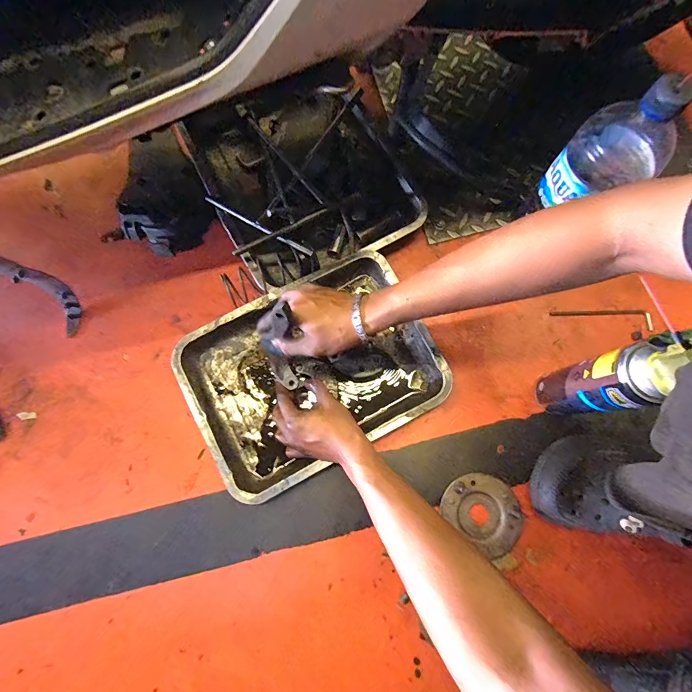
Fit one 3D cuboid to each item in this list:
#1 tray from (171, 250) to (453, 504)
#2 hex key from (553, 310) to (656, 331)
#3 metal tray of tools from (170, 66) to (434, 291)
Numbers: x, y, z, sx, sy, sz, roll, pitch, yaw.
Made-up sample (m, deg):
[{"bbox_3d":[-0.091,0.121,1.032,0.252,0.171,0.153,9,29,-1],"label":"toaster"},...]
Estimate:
[{"bbox_3d":[-0.049,0.037,0.550,0.343,0.057,0.253,-28,77,-5],"label":"tray"},{"bbox_3d":[0.397,-0.048,0.585,0.150,0.013,0.032,7,77,3],"label":"hex key"},{"bbox_3d":[-0.071,-0.284,0.611,0.302,0.071,0.354,-27,77,-4],"label":"metal tray of tools"}]

